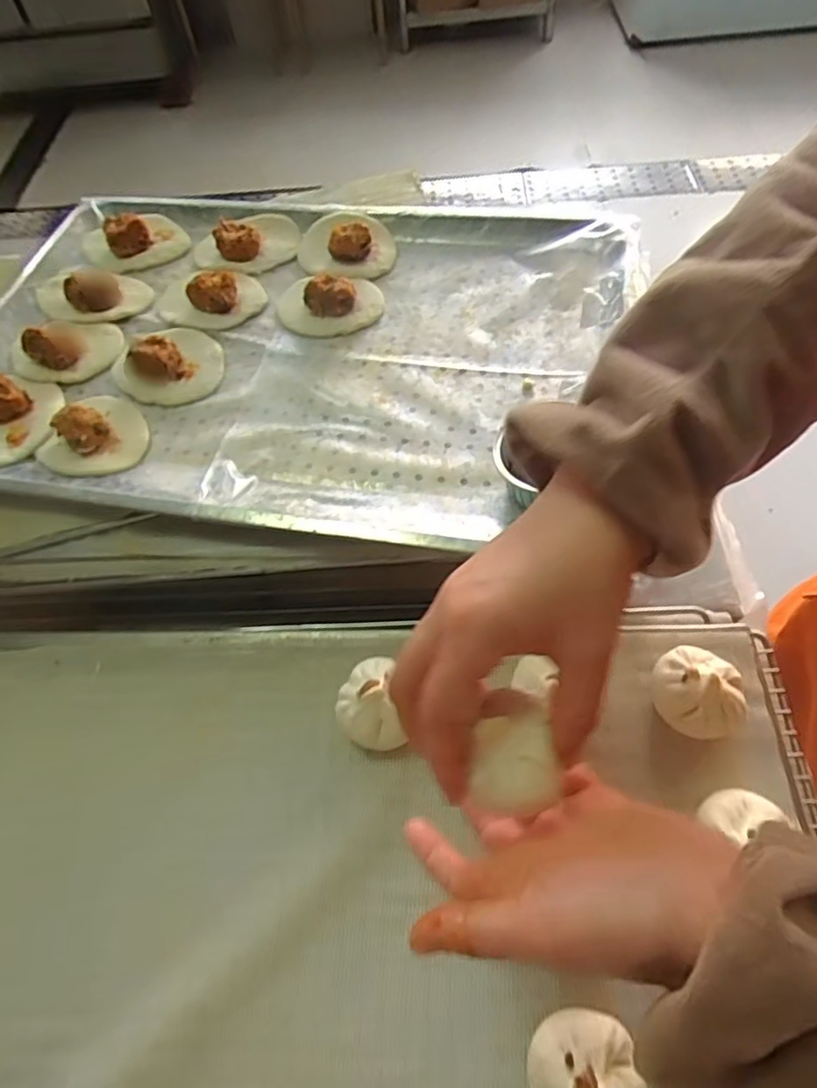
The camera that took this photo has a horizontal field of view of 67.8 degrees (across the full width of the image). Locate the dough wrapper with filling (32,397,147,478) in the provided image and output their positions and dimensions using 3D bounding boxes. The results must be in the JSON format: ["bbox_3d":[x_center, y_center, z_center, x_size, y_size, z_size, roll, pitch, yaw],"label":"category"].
[{"bbox_3d":[-0.254,-0.093,0.485,0.087,0.034,0.086,-1,59,2],"label":"dough wrapper with filling"}]

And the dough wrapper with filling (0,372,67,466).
[{"bbox_3d":[-0.327,-0.106,0.496,0.086,0.031,0.082,-2,59,4],"label":"dough wrapper with filling"}]

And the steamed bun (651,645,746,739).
[{"bbox_3d":[0.181,0.092,0.387,0.051,0.038,0.057,9,60,5],"label":"steamed bun"}]

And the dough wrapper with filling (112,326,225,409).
[{"bbox_3d":[-0.212,-0.166,0.525,0.089,0.030,0.102,-28,61,-12],"label":"dough wrapper with filling"}]

